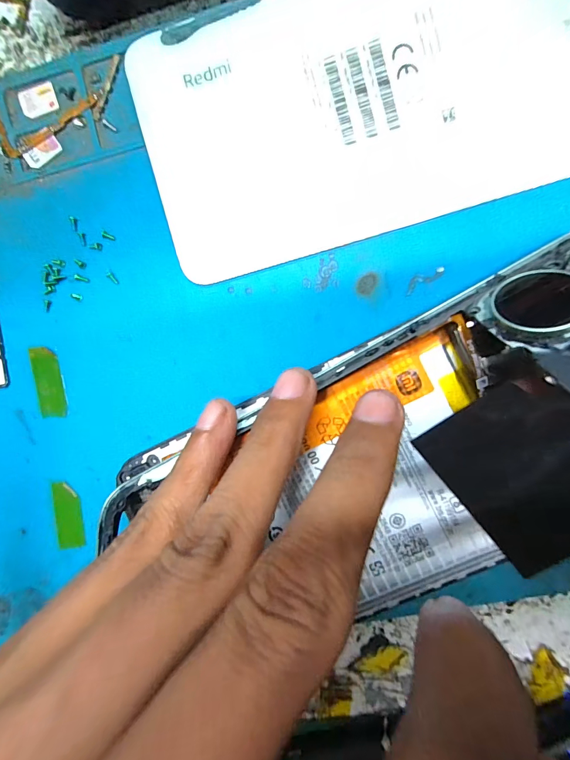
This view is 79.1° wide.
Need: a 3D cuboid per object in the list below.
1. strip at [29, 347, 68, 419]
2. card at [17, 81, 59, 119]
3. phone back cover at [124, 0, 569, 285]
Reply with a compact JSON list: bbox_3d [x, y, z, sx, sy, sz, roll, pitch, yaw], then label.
[{"bbox_3d":[-0.080,0.001,0.115,0.010,0.004,0.024,-6,92,5],"label":"strip"},{"bbox_3d":[-0.080,-0.091,0.112,0.012,0.004,0.010,-18,91,2],"label":"card"},{"bbox_3d":[0.038,-0.086,0.100,0.161,0.007,0.075,-16,91,5],"label":"phone back cover"}]

